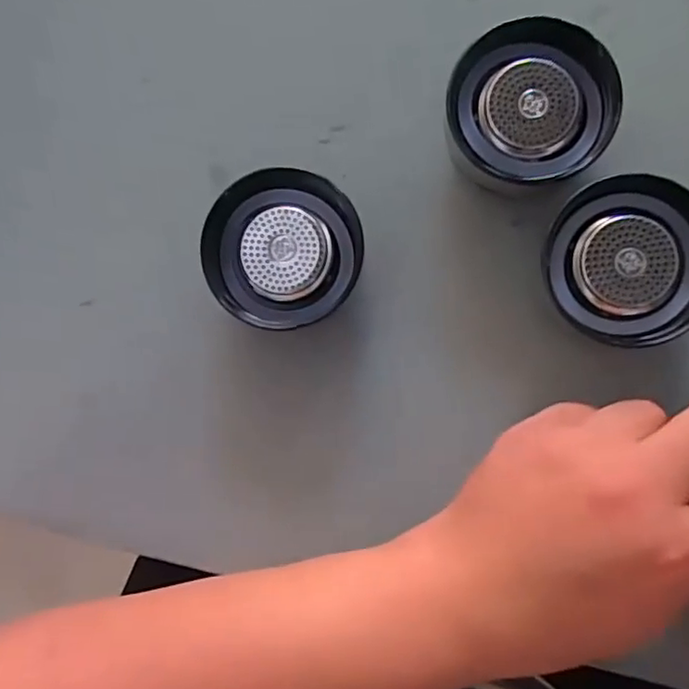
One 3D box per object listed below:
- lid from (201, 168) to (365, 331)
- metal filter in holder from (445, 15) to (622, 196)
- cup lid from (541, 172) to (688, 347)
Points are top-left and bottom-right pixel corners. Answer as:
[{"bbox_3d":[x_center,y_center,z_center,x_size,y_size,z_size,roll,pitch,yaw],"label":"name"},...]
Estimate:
[{"bbox_3d":[-0.025,-0.040,0.267,0.063,0.037,0.065,0,89,6],"label":"lid"},{"bbox_3d":[0.075,-0.098,0.260,0.063,0.035,0.063,-7,88,6],"label":"metal filter in holder"},{"bbox_3d":[0.117,-0.034,0.255,0.062,0.032,0.066,0,89,6],"label":"cup lid"}]

